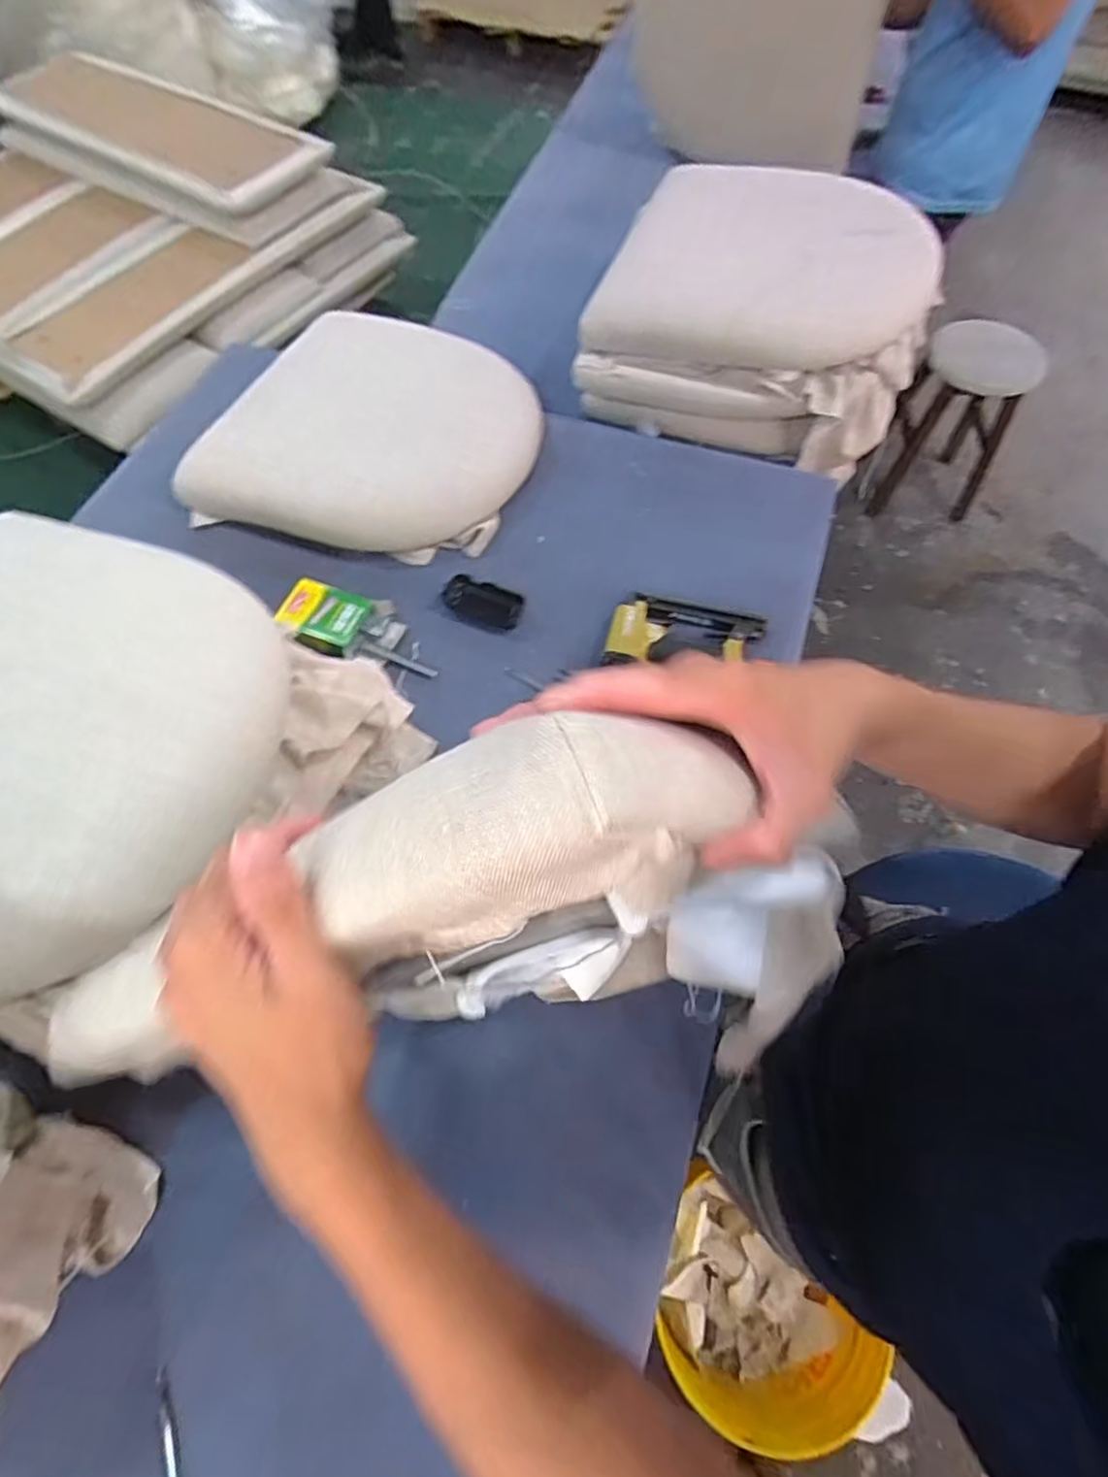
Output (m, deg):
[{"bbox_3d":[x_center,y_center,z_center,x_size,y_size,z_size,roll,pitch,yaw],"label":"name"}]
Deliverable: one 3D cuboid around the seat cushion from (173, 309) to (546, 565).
[{"bbox_3d":[-0.263,-0.471,0.986,0.466,0.094,0.414,11,64,6],"label":"seat cushion"}]

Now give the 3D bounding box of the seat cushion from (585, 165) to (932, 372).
[{"bbox_3d":[0.315,-0.688,0.955,0.449,0.125,0.364,19,65,10],"label":"seat cushion"}]

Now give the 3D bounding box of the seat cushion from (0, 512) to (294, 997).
[{"bbox_3d":[-0.473,-0.007,0.589,0.439,0.053,0.436,0,64,0],"label":"seat cushion"}]

